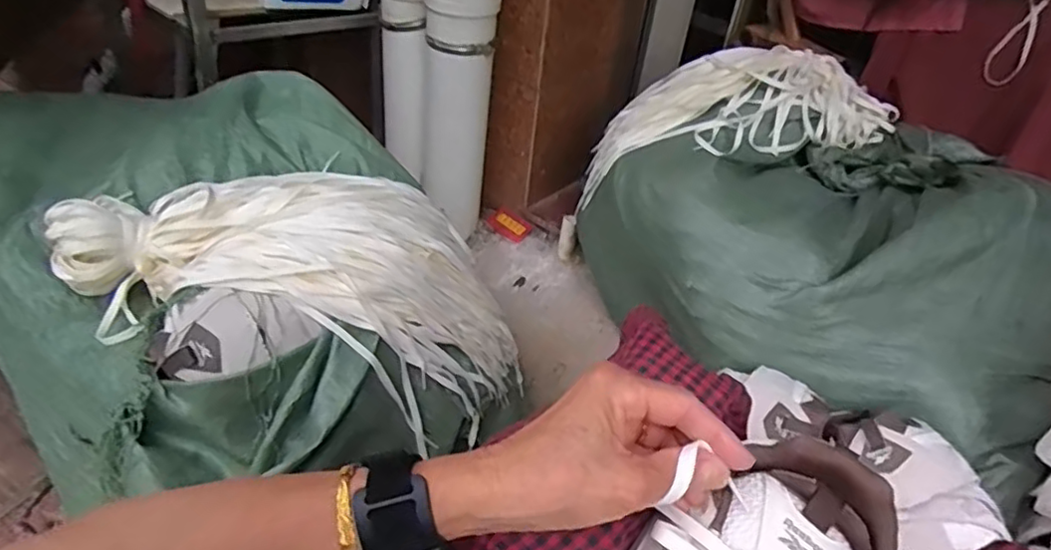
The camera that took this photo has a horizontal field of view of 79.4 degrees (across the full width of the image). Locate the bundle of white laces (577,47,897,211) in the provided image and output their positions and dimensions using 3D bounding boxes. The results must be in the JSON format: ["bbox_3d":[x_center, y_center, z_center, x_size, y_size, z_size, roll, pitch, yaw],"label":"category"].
[{"bbox_3d":[0.312,-0.237,0.964,0.465,0.161,0.181,-6,38,12],"label":"bundle of white laces"}]

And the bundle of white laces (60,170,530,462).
[{"bbox_3d":[-0.226,-0.005,0.704,0.501,0.146,0.260,16,36,-18],"label":"bundle of white laces"}]

